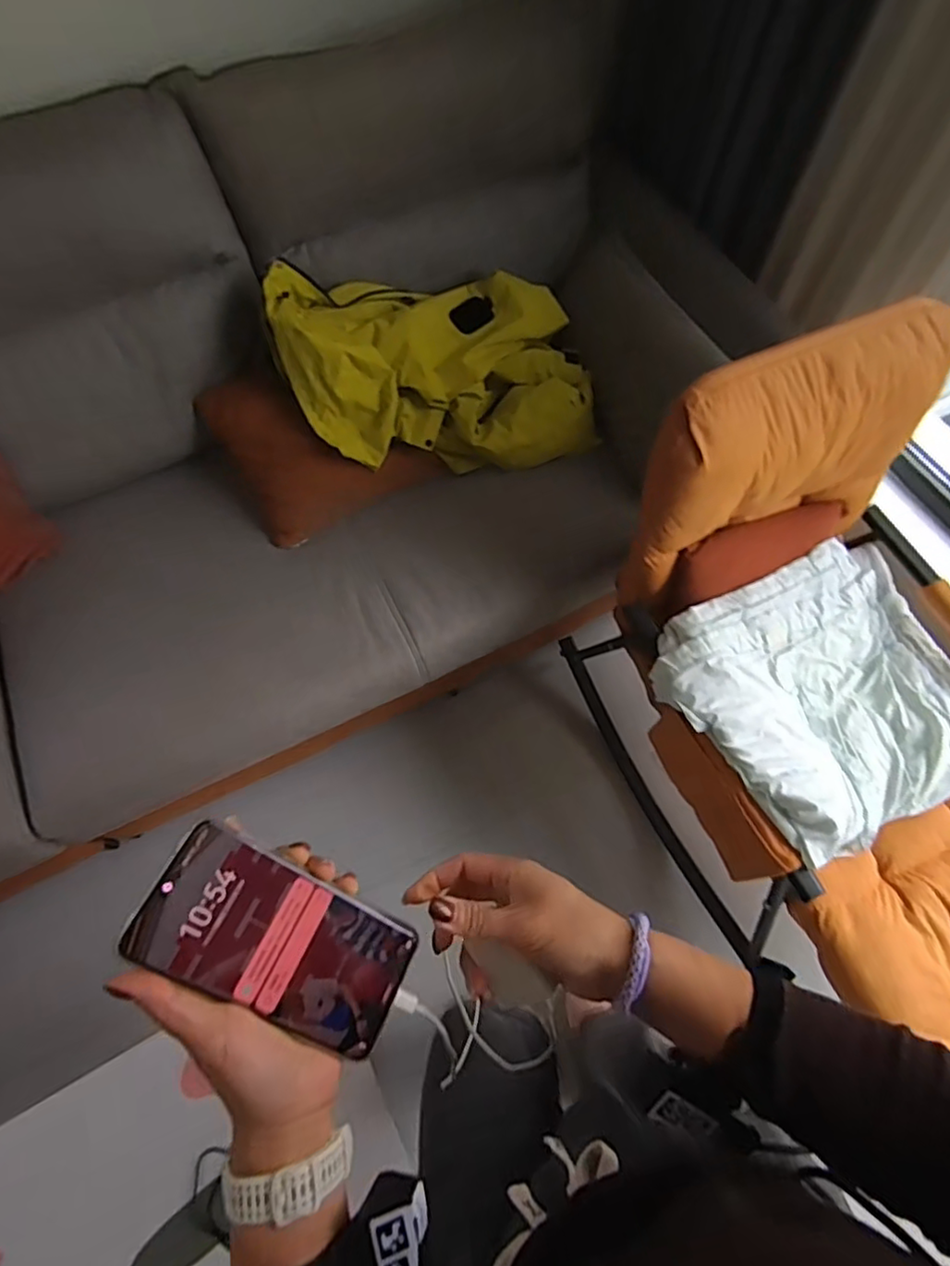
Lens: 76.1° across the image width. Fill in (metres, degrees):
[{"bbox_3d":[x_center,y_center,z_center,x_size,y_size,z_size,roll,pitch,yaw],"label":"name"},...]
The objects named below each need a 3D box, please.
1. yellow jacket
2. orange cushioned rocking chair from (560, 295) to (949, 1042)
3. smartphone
[{"bbox_3d":[-0.068,-0.549,1.262,0.634,0.261,0.347,-10,66,-4],"label":"yellow jacket"},{"bbox_3d":[0.677,0.158,1.068,0.618,0.826,0.984,-30,69,-13],"label":"orange cushioned rocking chair"},{"bbox_3d":[-0.110,0.179,0.353,0.160,0.008,0.072,38,58,-18],"label":"smartphone"}]

